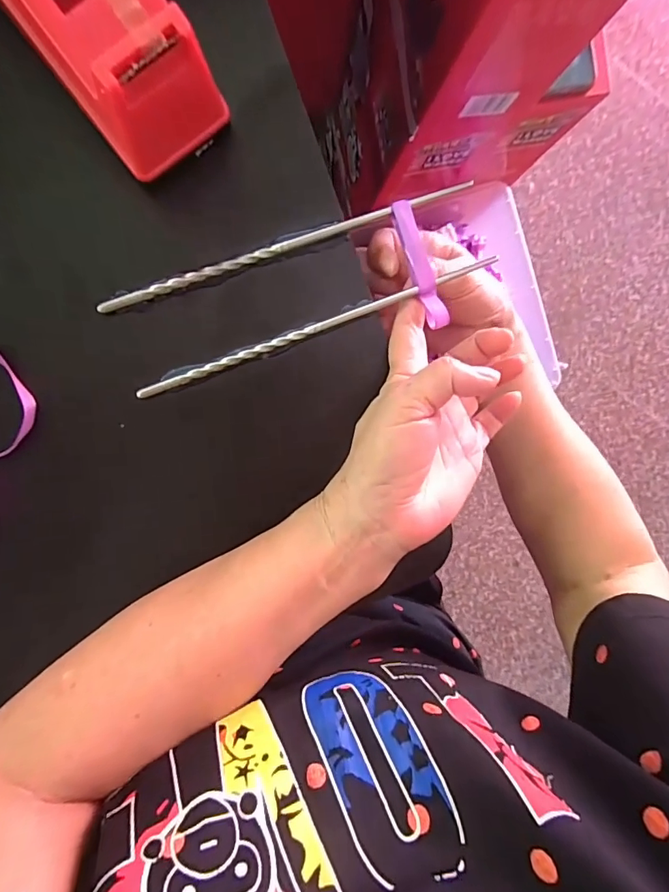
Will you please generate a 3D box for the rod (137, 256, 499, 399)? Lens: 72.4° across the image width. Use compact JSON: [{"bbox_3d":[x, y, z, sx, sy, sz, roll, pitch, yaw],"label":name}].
[{"bbox_3d":[-0.007,-0.070,0.264,0.217,0.004,0.007,-22,94,-5],"label":"rod"}]

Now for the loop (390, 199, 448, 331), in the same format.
[{"bbox_3d":[0.049,-0.106,0.266,0.011,0.004,0.072,-21,99,-7],"label":"loop"}]

